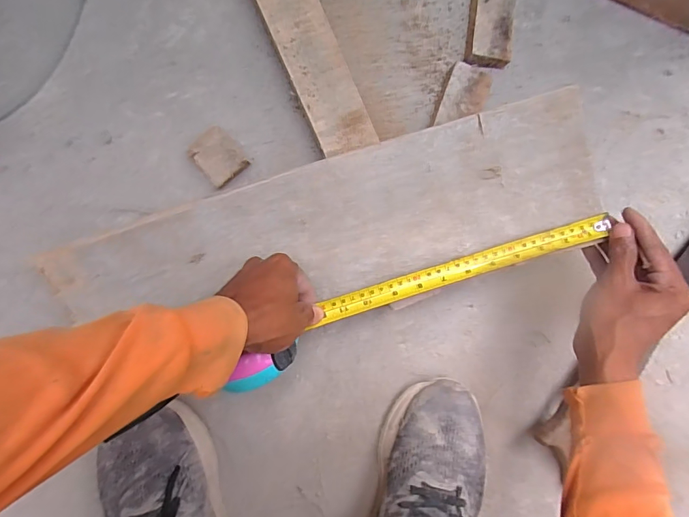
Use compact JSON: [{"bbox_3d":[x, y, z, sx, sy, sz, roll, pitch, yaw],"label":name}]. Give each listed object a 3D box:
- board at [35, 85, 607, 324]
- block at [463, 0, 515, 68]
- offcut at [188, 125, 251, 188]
[{"bbox_3d":[-0.024,-0.032,0.402,0.535,0.025,0.134,-13,93,2],"label":"board"},{"bbox_3d":[0.166,-0.267,0.459,0.048,0.022,0.091,4,91,-5],"label":"block"},{"bbox_3d":[-0.134,-0.109,0.433,0.044,0.022,0.053,-41,95,-3],"label":"offcut"}]

